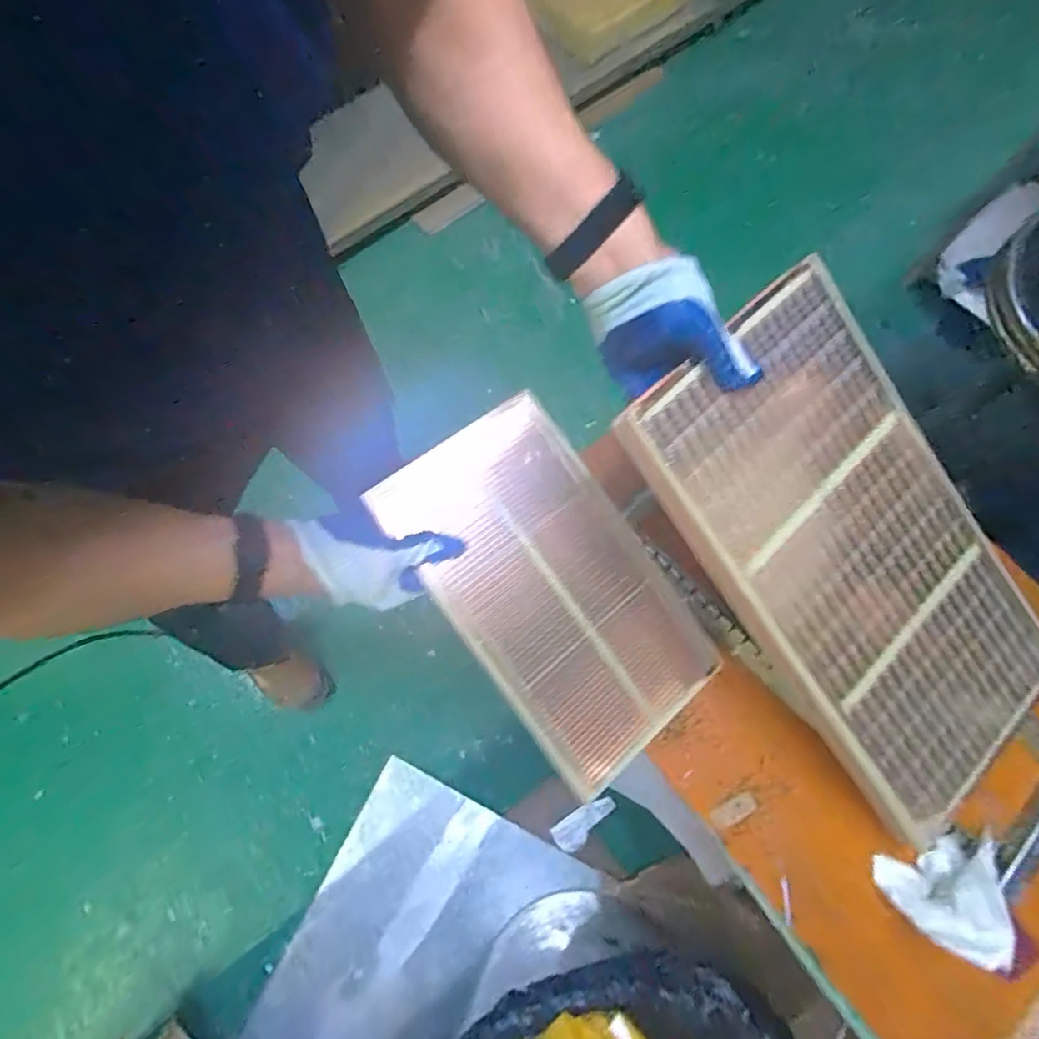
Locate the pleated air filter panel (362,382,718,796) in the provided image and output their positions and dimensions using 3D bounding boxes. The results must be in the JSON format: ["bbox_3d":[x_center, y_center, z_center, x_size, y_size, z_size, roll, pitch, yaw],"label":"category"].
[{"bbox_3d":[0.031,0.062,0.559,0.202,0.013,0.341,-36,89,-17],"label":"pleated air filter panel"}]

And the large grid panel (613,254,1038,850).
[{"bbox_3d":[0.306,0.032,0.517,0.255,0.021,0.466,-40,100,-15],"label":"large grid panel"}]

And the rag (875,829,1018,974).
[{"bbox_3d":[0.403,0.346,0.525,0.093,0.076,0.077,-19,73,-6],"label":"rag"}]

